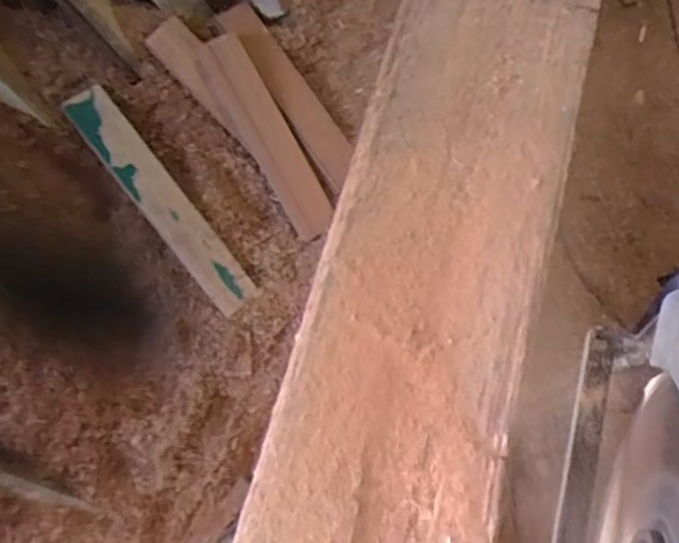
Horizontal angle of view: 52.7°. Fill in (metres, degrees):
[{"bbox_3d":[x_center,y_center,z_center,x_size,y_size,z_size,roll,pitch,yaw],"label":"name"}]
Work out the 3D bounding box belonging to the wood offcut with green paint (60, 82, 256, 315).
[{"bbox_3d":[-0.298,-0.120,1.152,0.074,0.037,0.433,-38,94,-13],"label":"wood offcut with green paint"}]

